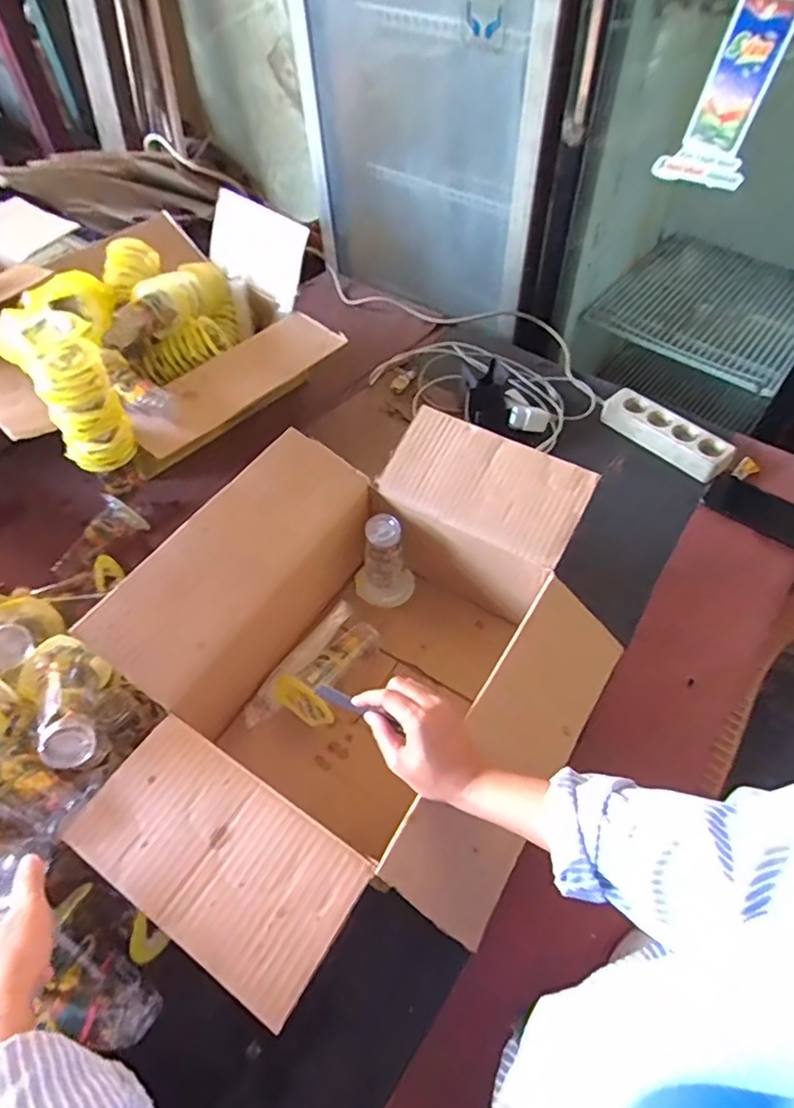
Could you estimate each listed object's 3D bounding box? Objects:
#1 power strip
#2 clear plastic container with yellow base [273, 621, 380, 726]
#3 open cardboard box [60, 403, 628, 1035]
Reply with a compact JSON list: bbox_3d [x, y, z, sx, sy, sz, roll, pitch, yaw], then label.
[{"bbox_3d":[0.416,-0.187,0.894,0.053,0.048,0.200,-37,62,-24],"label":"power strip"},{"bbox_3d":[-0.073,0.123,0.647,0.072,0.056,0.124,29,59,20],"label":"clear plastic container with yellow base"},{"bbox_3d":[-0.024,0.110,0.592,0.438,0.168,0.552,29,59,19],"label":"open cardboard box"}]

